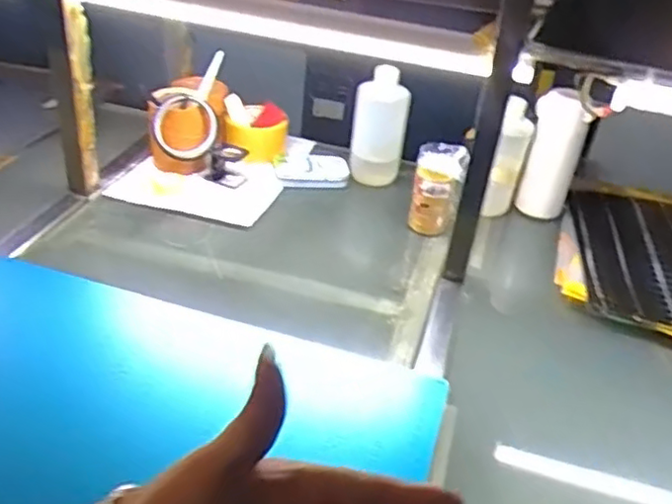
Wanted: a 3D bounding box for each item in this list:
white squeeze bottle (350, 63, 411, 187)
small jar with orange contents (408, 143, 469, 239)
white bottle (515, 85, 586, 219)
[{"bbox_3d":[0.062,-0.183,0.981,0.075,0.156,0.057,7,33,1],"label":"white squeeze bottle"},{"bbox_3d":[0.132,-0.083,0.894,0.061,0.108,0.054,13,34,9],"label":"small jar with orange contents"},{"bbox_3d":[0.302,-0.138,0.941,0.064,0.161,0.050,13,34,9],"label":"white bottle"}]

